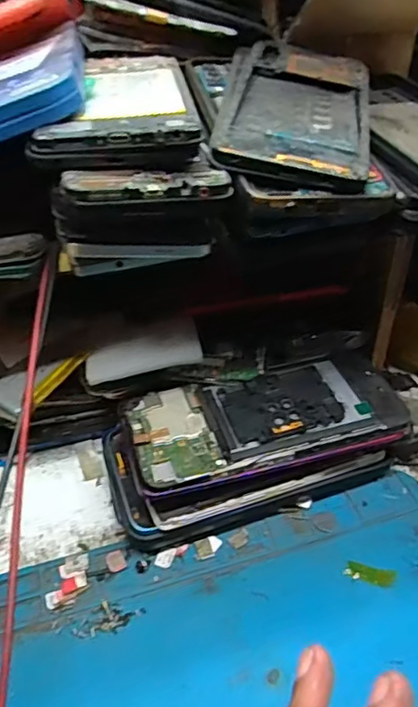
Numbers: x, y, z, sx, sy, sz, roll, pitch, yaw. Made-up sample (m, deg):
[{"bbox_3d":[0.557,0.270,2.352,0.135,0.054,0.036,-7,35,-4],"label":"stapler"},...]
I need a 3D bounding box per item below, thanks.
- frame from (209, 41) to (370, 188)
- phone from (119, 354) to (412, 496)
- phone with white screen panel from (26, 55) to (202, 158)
[{"bbox_3d":[0.047,-0.135,0.309,0.077,0.007,0.154,11,46,1],"label":"frame"},{"bbox_3d":[0.033,0.036,0.337,0.164,0.014,0.069,-11,41,-11],"label":"phone"},{"bbox_3d":[-0.047,-0.130,0.293,0.071,0.017,0.138,-6,41,-5],"label":"phone with white screen panel"}]

